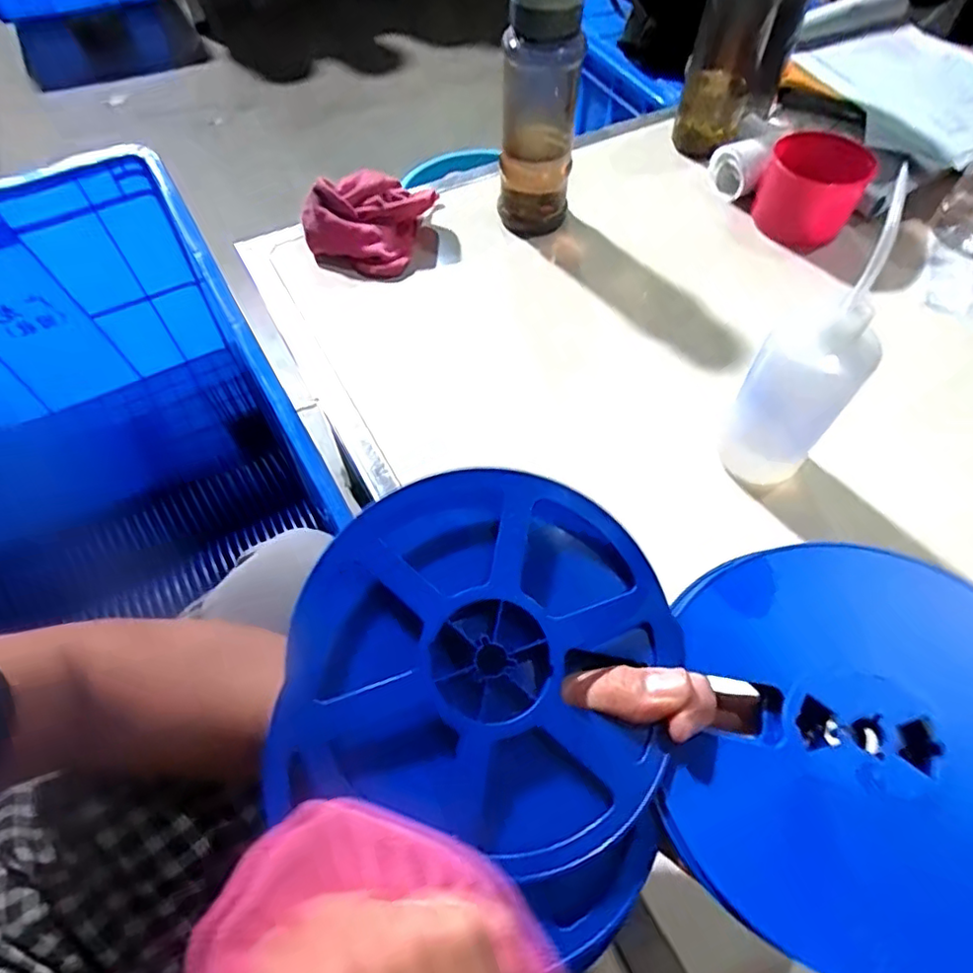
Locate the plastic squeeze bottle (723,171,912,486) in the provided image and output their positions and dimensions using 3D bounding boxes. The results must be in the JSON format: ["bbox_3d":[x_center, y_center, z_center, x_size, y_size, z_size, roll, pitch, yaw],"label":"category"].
[{"bbox_3d":[0.233,-0.084,0.431,0.068,0.194,0.063,36,64,21],"label":"plastic squeeze bottle"}]

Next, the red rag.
[{"bbox_3d":[-0.125,-0.296,0.650,0.109,0.062,0.114,22,60,14],"label":"red rag"}]

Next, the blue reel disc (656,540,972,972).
[{"bbox_3d":[0.162,0.107,0.251,0.157,0.006,0.171,-6,58,10],"label":"blue reel disc"}]

